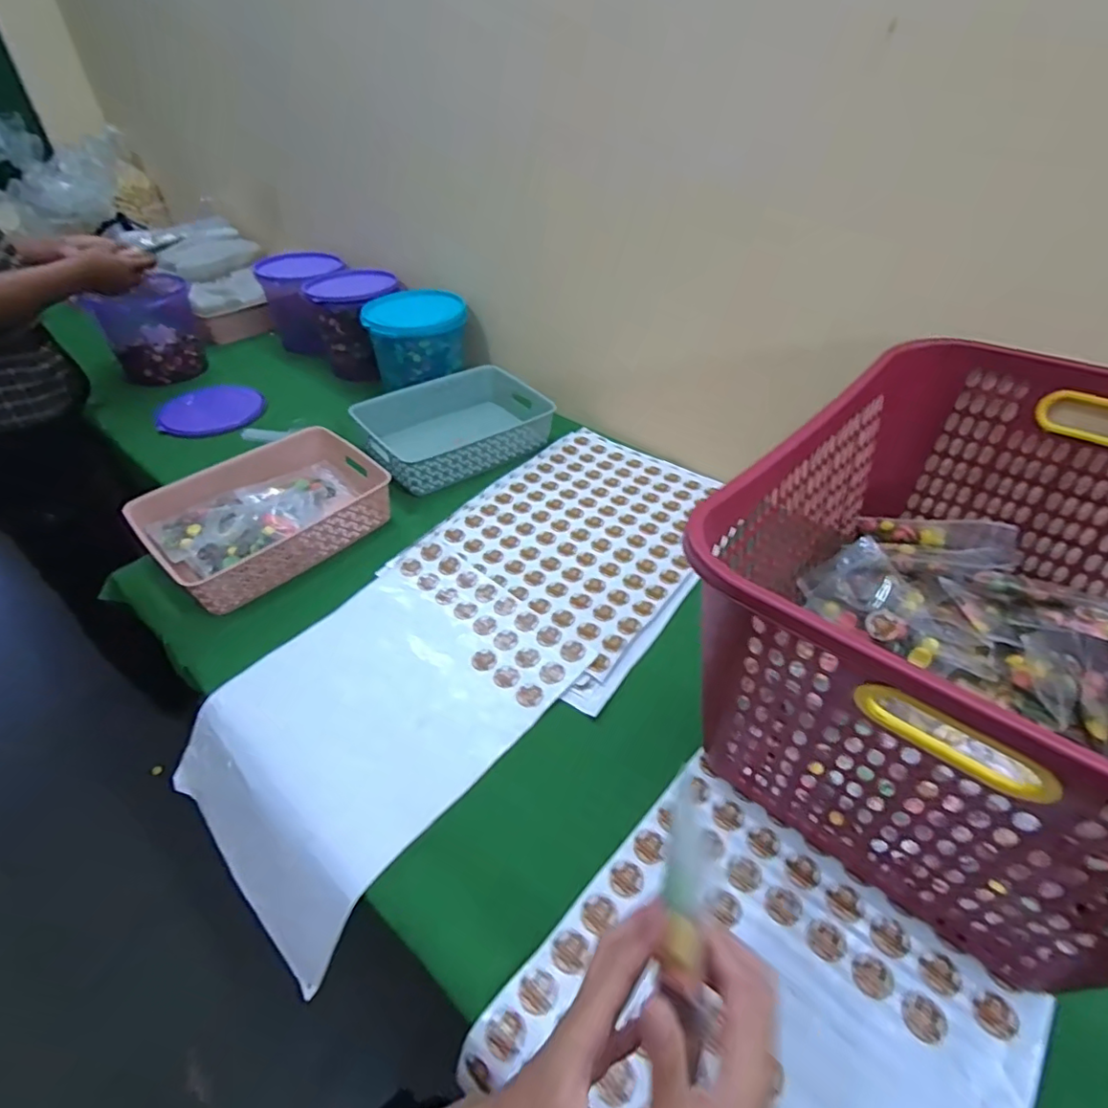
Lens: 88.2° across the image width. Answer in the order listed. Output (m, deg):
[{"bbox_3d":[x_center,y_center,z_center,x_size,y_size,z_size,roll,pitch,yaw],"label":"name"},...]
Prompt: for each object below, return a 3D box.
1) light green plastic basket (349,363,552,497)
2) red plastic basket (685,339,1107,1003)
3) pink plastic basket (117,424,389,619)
[{"bbox_3d":[-0.177,-0.244,1.068,0.332,0.078,0.234,-27,49,-27],"label":"light green plastic basket"},{"bbox_3d":[0.410,0.051,0.543,0.406,0.287,0.527,33,51,30],"label":"red plastic basket"},{"bbox_3d":[-0.436,-0.066,0.882,0.244,0.076,0.315,32,51,30],"label":"pink plastic basket"}]

